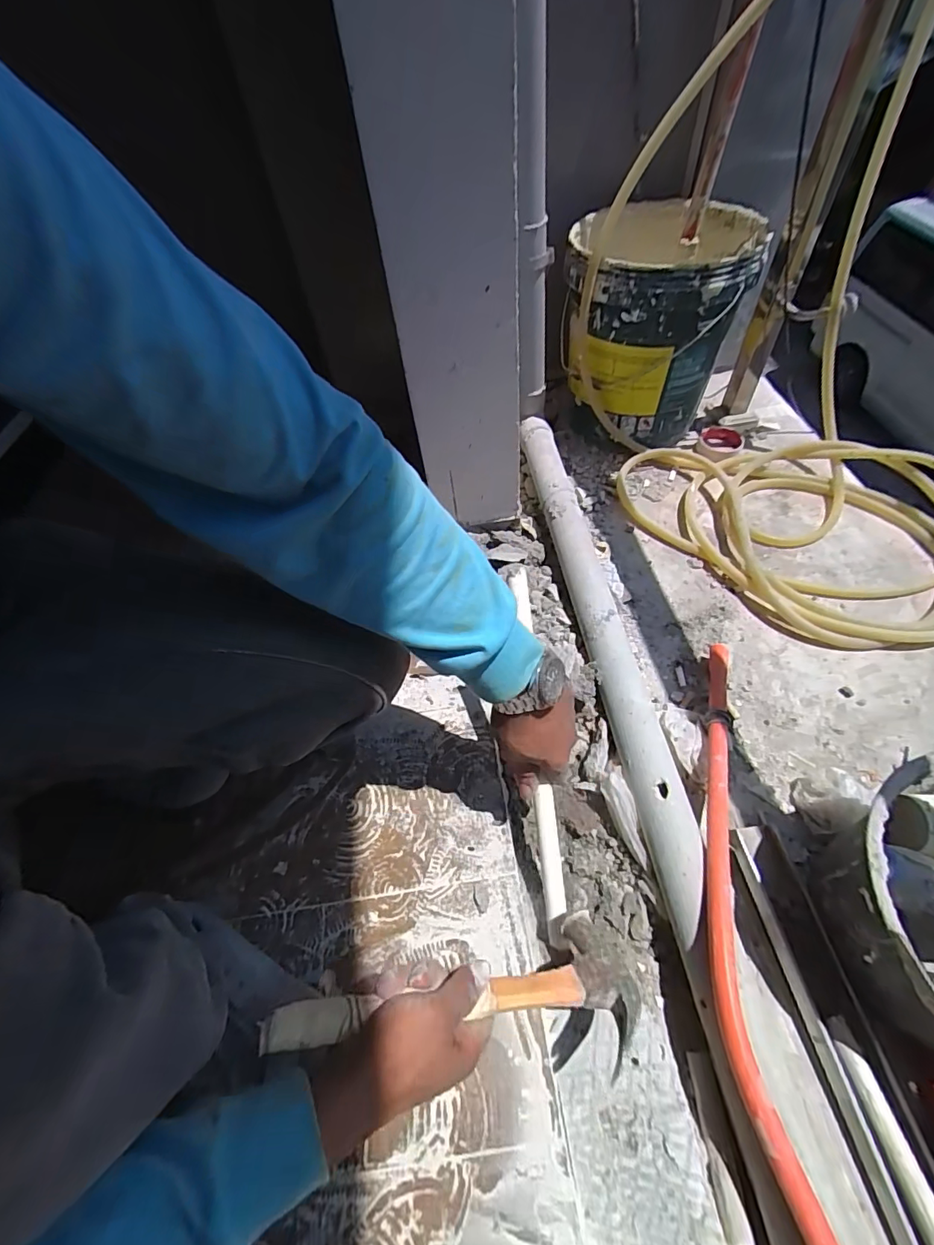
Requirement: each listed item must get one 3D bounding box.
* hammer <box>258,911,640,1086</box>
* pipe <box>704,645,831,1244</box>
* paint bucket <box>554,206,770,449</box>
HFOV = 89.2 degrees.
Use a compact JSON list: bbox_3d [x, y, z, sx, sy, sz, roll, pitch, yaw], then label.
[{"bbox_3d":[0.004,0.301,0.359,0.281,0.032,0.105,2,18,-23],"label":"hammer"},{"bbox_3d":[0.277,0.283,0.475,0.104,0.093,0.641,2,56,8],"label":"pipe"},{"bbox_3d":[0.332,-0.547,0.883,0.295,0.286,0.281,8,57,12],"label":"paint bucket"}]

